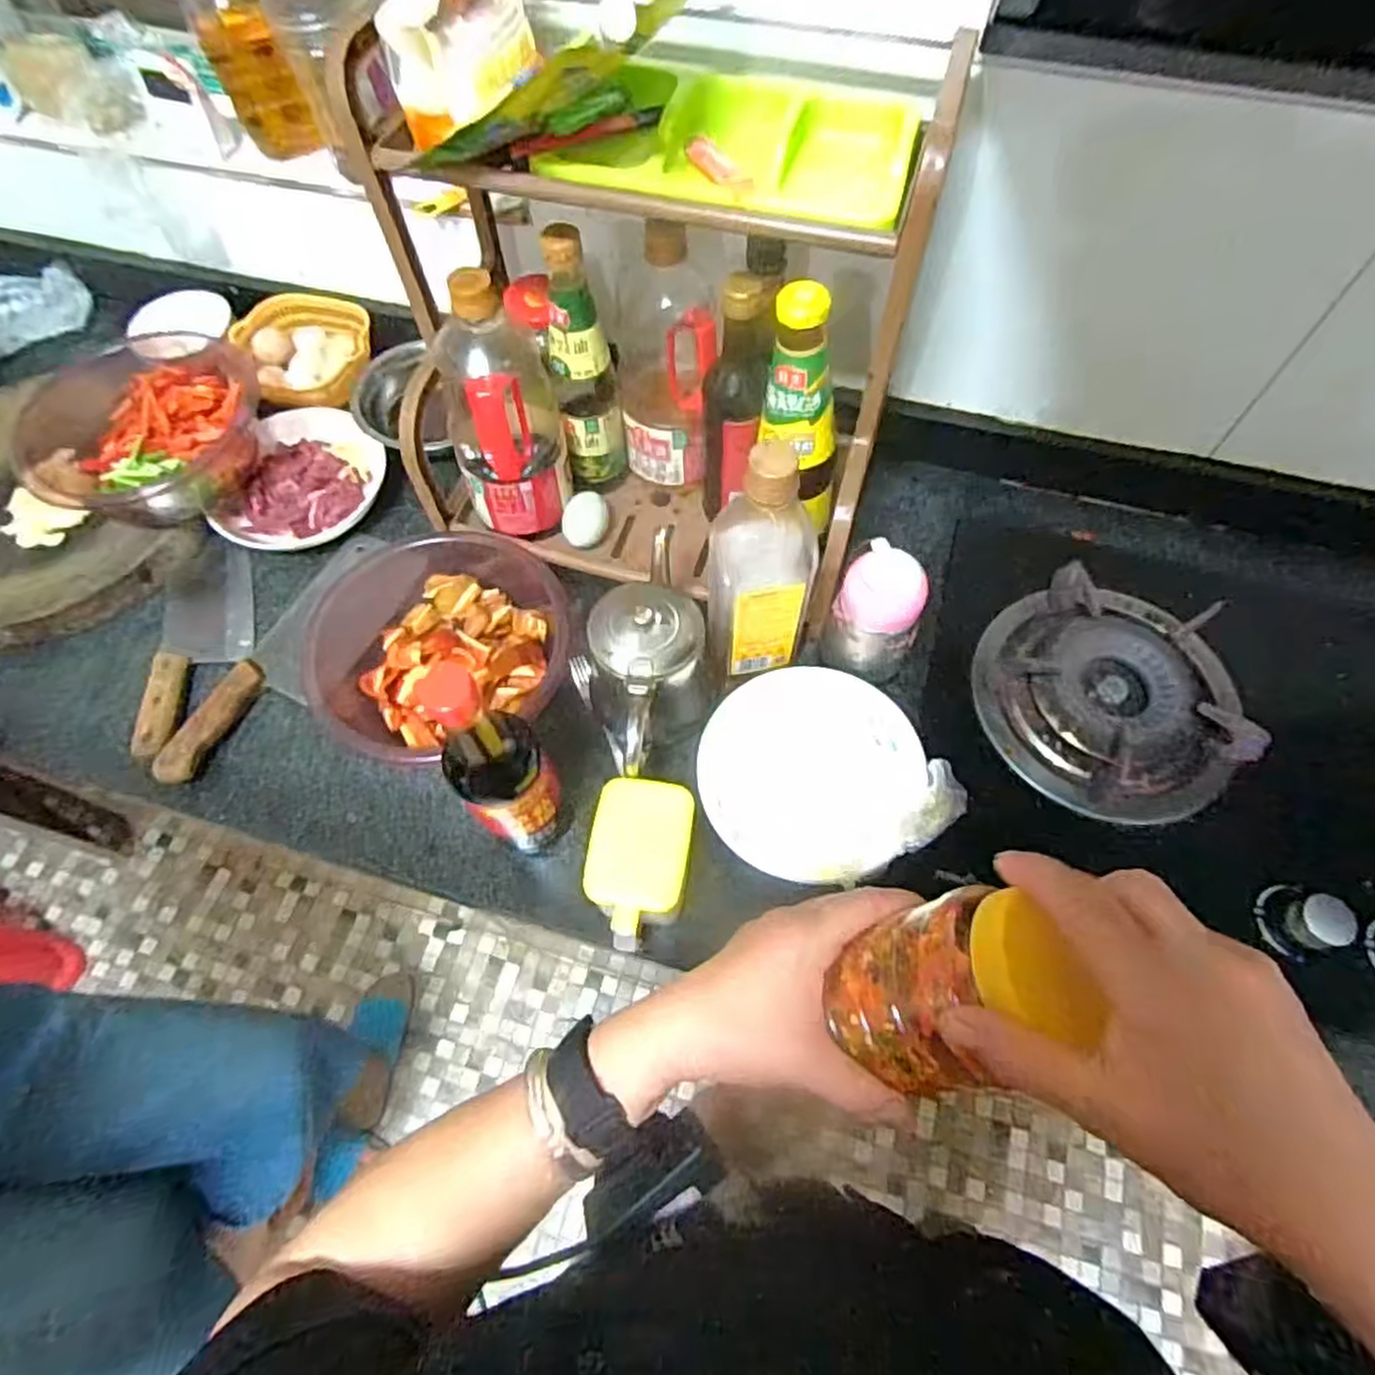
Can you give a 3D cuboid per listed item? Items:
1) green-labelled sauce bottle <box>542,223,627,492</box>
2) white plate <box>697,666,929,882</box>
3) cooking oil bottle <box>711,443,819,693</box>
[{"bbox_3d":[-0.094,-0.283,0.673,0.058,0.250,0.053,-12,64,-5],"label":"green-labelled sauce bottle"},{"bbox_3d":[0.098,0.062,0.596,0.171,0.033,0.173,0,63,1],"label":"white plate"},{"bbox_3d":[0.056,-0.084,0.567,0.077,0.236,0.059,0,63,1],"label":"cooking oil bottle"}]

